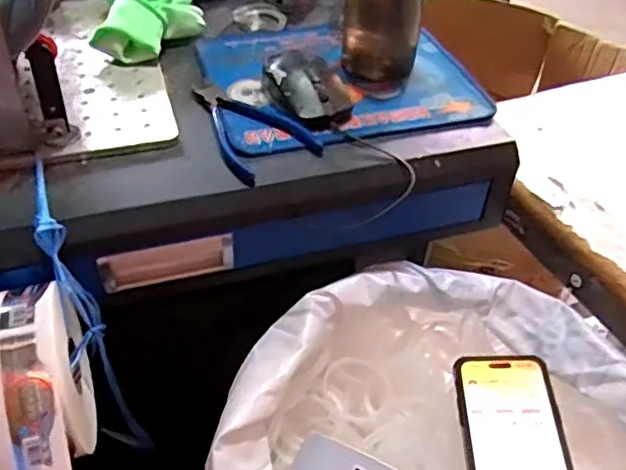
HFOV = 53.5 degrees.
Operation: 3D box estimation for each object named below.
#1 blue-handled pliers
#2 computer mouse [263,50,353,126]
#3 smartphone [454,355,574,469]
[{"bbox_3d":[-0.057,-0.100,0.553,0.079,0.010,0.133,-22,48,-24],"label":"blue-handled pliers"},{"bbox_3d":[-0.007,-0.141,0.584,0.065,0.035,0.105,-17,46,-19],"label":"computer mouse"},{"bbox_3d":[0.169,0.168,0.522,0.081,0.008,0.151,-5,49,7],"label":"smartphone"}]

